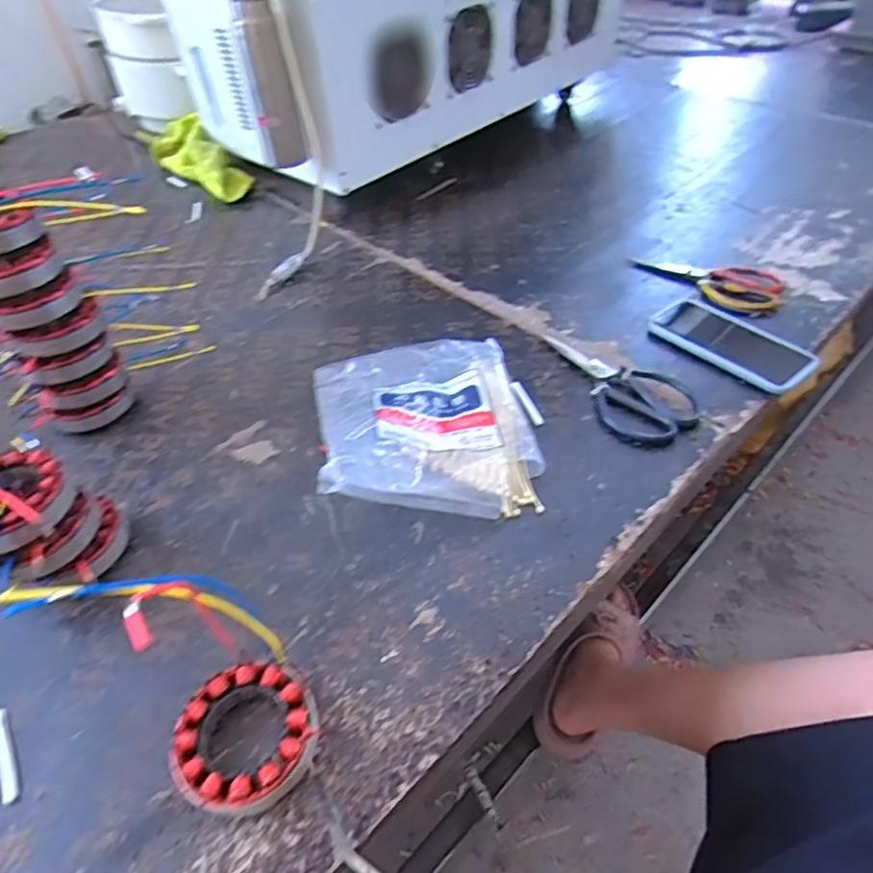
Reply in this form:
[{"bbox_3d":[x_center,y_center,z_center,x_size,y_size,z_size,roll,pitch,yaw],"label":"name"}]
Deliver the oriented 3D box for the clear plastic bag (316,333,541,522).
[{"bbox_3d":[-0.012,-0.030,0.579,0.198,0.065,0.245,-9,46,-5],"label":"clear plastic bag"}]

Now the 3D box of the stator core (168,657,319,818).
[{"bbox_3d":[-0.123,0.195,0.392,0.090,0.031,0.084,-2,46,2],"label":"stator core"}]

